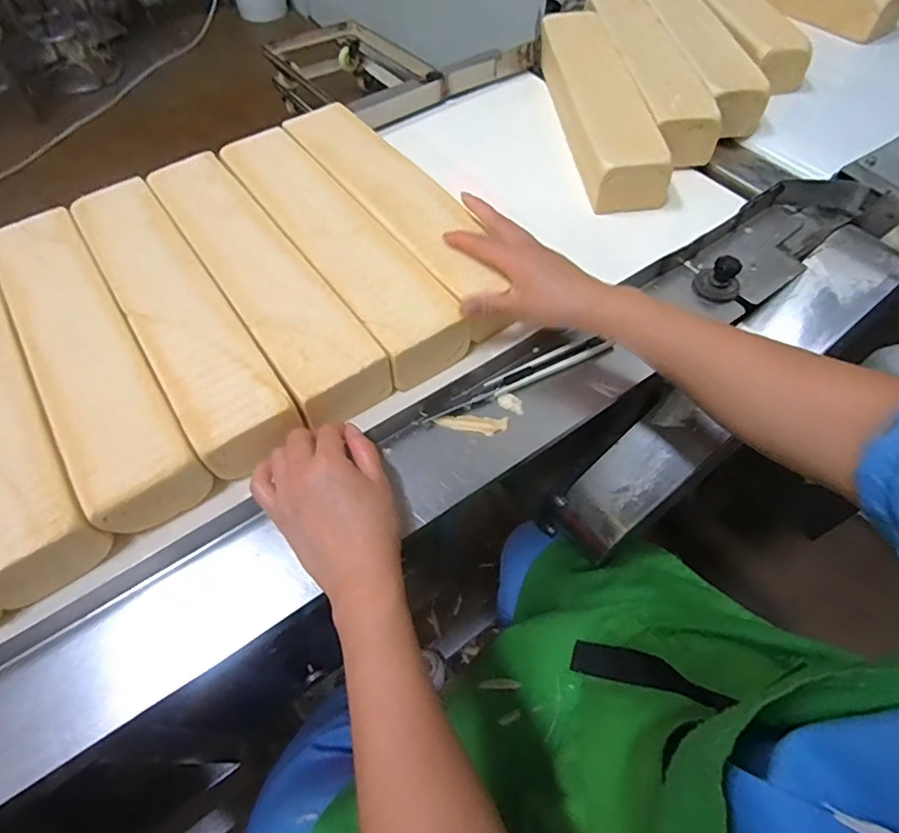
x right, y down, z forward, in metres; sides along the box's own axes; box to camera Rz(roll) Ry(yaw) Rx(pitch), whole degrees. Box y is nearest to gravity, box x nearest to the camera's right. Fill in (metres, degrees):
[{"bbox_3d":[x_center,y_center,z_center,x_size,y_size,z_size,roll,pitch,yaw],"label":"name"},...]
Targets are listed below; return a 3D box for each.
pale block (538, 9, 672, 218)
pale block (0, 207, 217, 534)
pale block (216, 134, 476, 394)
[{"bbox_3d":[0.178,-0.382,0.660,0.081,0.070,0.343,-6,56,-3],"label":"pale block"},{"bbox_3d":[-0.309,-0.059,0.460,0.079,0.055,0.360,-31,60,-18],"label":"pale block"},{"bbox_3d":[-0.111,-0.168,0.528,0.080,0.055,0.361,-31,61,-18],"label":"pale block"}]

